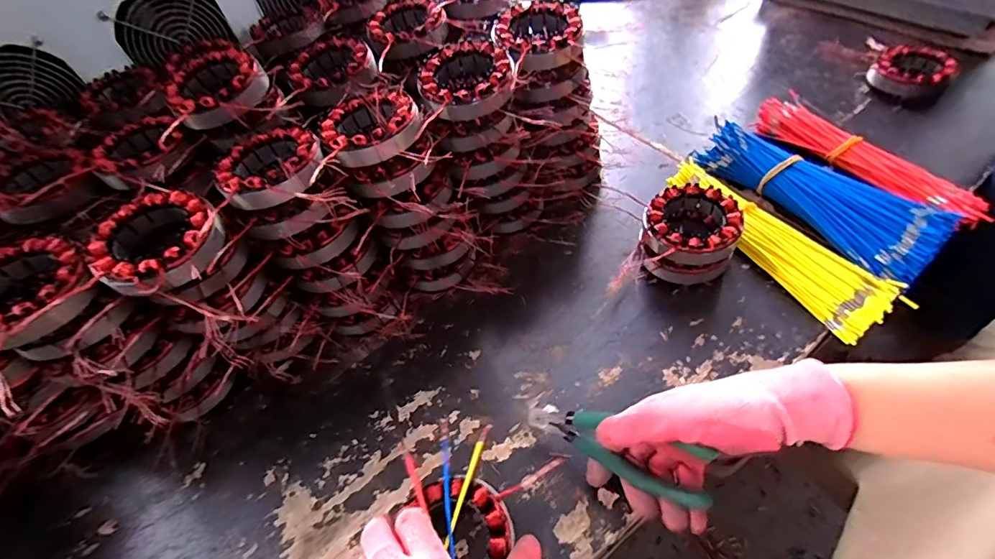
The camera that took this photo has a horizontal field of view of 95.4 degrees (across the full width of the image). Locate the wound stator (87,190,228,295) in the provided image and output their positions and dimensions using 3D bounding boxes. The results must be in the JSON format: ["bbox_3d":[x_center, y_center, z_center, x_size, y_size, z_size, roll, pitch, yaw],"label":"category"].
[{"bbox_3d":[-0.254,-0.026,0.347,0.082,0.033,0.089,-4,53,6],"label":"wound stator"}]

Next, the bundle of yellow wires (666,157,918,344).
[{"bbox_3d":[0.281,-0.046,0.467,0.069,0.033,0.247,-25,54,-10],"label":"bundle of yellow wires"}]

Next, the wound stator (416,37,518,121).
[{"bbox_3d":[-0.029,-0.183,0.418,0.083,0.032,0.086,-17,52,-4],"label":"wound stator"}]

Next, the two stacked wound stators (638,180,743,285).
[{"bbox_3d":[0.188,-0.042,0.454,0.082,0.067,0.086,16,57,19],"label":"two stacked wound stators"}]

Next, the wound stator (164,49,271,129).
[{"bbox_3d":[-0.256,-0.175,0.417,0.083,0.030,0.088,-33,55,-16],"label":"wound stator"}]

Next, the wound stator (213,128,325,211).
[{"bbox_3d":[-0.186,-0.092,0.374,0.083,0.028,0.094,-24,53,-9],"label":"wound stator"}]

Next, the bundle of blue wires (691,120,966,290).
[{"bbox_3d":[0.339,-0.094,0.484,0.095,0.054,0.242,-30,51,-13],"label":"bundle of blue wires"}]

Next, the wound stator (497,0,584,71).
[{"bbox_3d":[0.040,-0.240,0.439,0.077,0.031,0.085,-4,53,6],"label":"wound stator"}]

